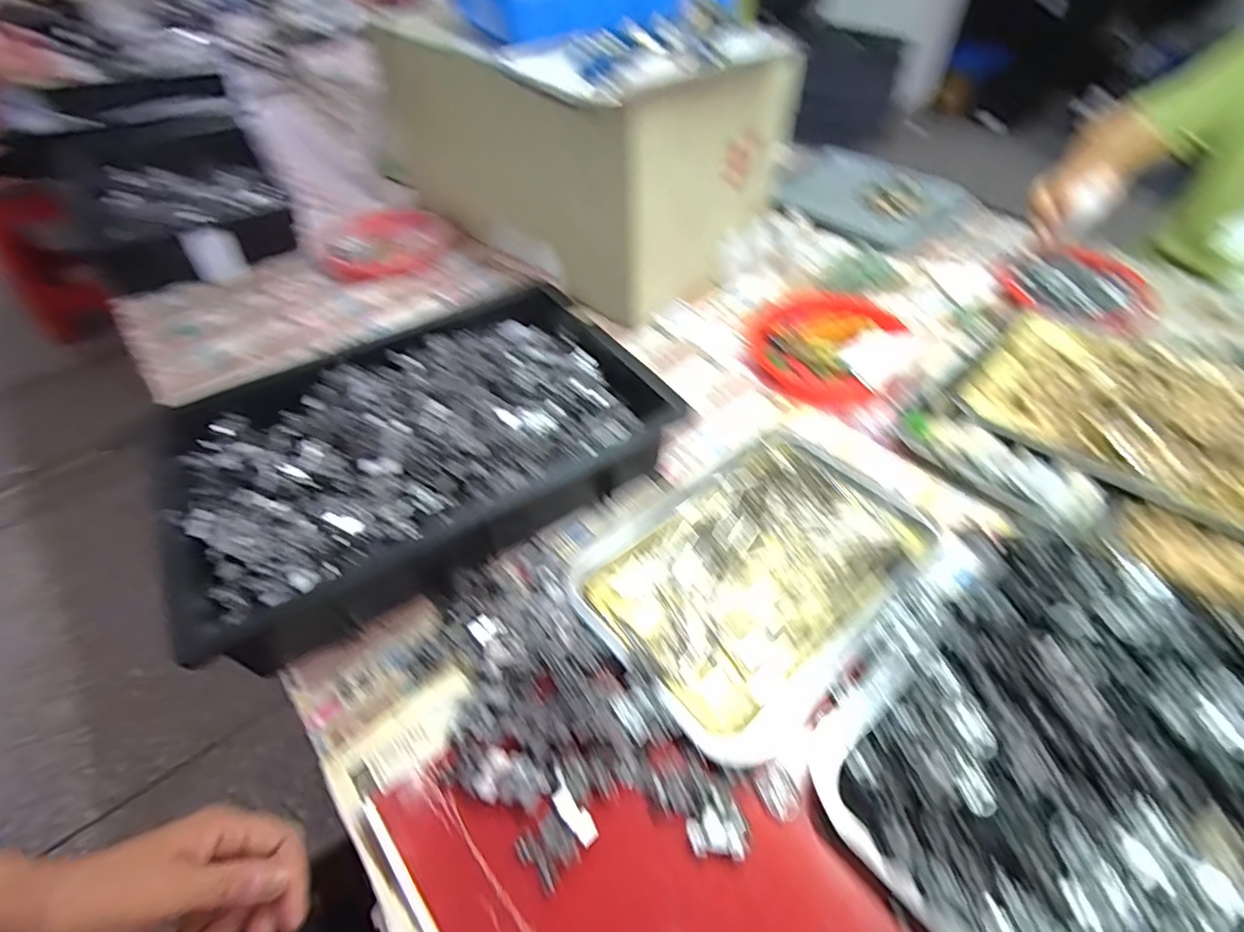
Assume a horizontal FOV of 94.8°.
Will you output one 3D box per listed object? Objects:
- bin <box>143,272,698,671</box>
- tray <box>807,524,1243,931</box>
[{"bbox_3d":[-0.200,-0.026,0.589,0.457,0.088,0.317,-28,52,-20],"label":"bin"},{"bbox_3d":[0.327,0.199,0.395,0.343,0.028,0.260,-34,54,-24],"label":"tray"}]

